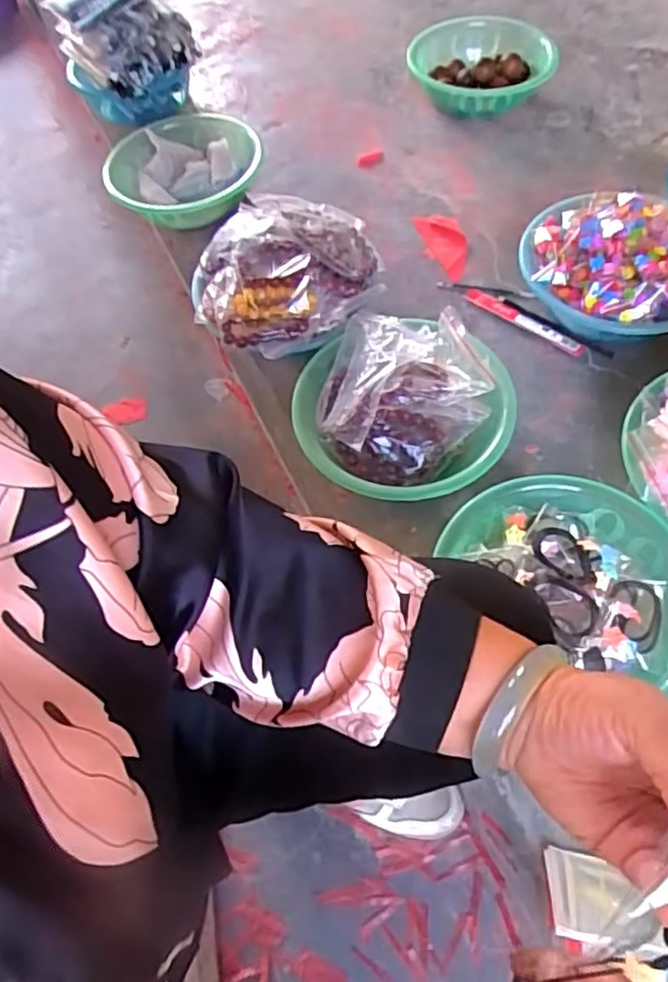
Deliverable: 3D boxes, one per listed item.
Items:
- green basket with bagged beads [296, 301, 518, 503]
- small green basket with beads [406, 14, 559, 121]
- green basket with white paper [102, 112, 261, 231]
[{"bbox_3d":[0.074,-0.086,0.731,0.224,0.091,0.224,-2,59,3],"label":"green basket with bagged beads"},{"bbox_3d":[0.233,-0.683,1.067,0.225,0.064,0.204,0,59,4],"label":"small green basket with beads"},{"bbox_3d":[-0.237,-0.519,1.054,0.258,0.063,0.253,7,60,8],"label":"green basket with white paper"}]

